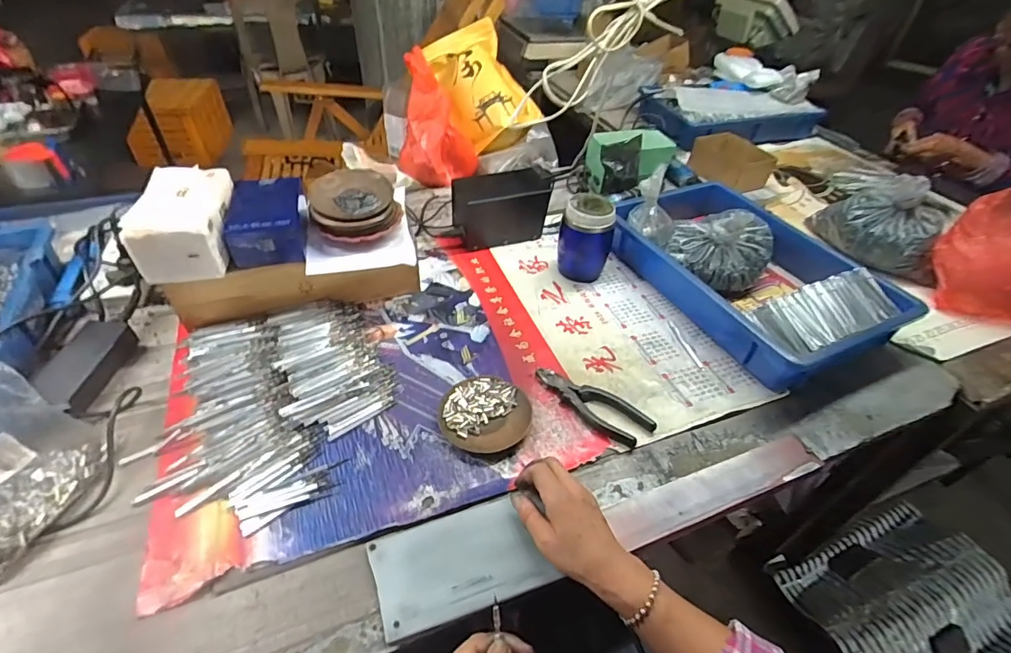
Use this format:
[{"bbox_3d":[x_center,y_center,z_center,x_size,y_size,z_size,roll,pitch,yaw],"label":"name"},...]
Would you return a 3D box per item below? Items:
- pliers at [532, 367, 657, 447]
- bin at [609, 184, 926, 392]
[{"bbox_3d":[0.111,0.099,0.628,0.163,0.016,0.050,32,50,26],"label":"pliers"},{"bbox_3d":[0.392,-0.122,0.826,0.314,0.117,0.461,-20,49,-23],"label":"bin"}]

